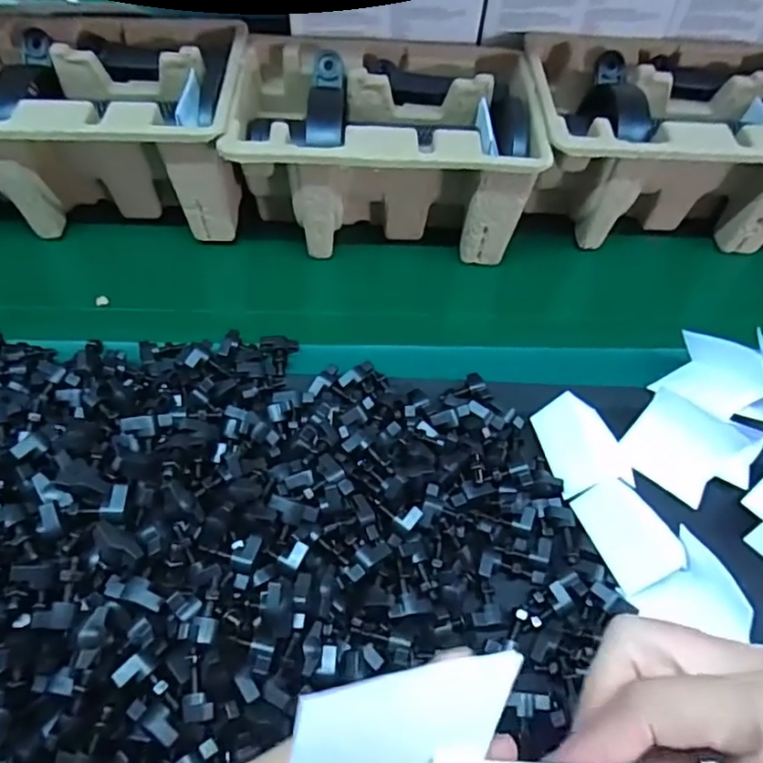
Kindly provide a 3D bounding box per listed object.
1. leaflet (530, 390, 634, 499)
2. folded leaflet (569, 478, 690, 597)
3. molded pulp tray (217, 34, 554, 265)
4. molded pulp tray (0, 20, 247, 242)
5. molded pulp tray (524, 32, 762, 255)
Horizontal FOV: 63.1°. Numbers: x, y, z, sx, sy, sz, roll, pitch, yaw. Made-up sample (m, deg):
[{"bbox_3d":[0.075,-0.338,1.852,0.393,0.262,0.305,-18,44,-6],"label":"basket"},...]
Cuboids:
[{"bbox_3d":[0.128,0.037,0.387,0.048,0.025,0.058,-14,59,-10],"label":"leaflet"},{"bbox_3d":[0.143,0.087,0.359,0.041,0.012,0.060,-20,60,-14],"label":"folded leaflet"},{"bbox_3d":[0.002,-0.183,0.493,0.221,0.103,0.147,0,57,-2],"label":"molded pulp tray"},{"bbox_3d":[-0.218,-0.196,0.485,0.225,0.102,0.143,1,57,-1],"label":"molded pulp tray"},{"bbox_3d":[0.226,-0.195,0.511,0.223,0.105,0.148,-1,57,-2],"label":"molded pulp tray"}]

